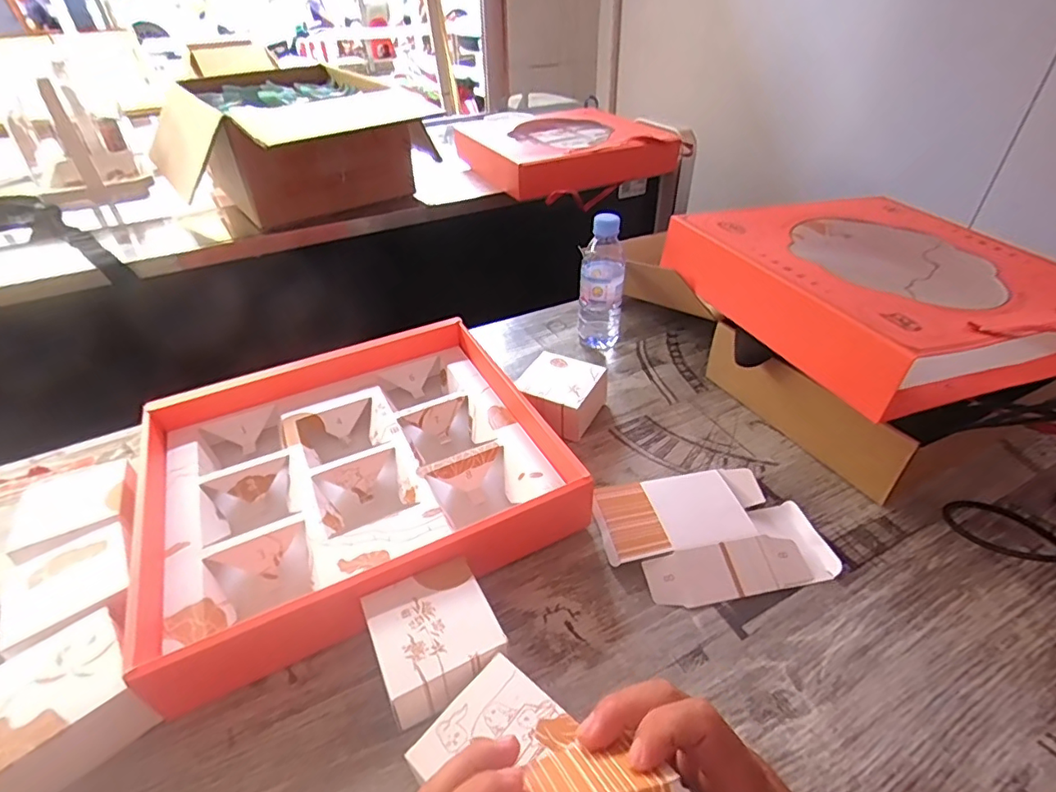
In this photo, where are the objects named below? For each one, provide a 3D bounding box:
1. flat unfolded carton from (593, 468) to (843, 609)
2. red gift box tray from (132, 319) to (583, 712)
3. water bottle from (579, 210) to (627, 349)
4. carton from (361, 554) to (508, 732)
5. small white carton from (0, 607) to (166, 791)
[{"bbox_3d":[0.171,0.126,0.507,0.196,0.022,0.127,-9,40,-7],"label":"flat unfolded carton"},{"bbox_3d":[-0.181,0.071,0.556,0.369,0.065,0.336,-19,42,-18],"label":"red gift box tray"},{"bbox_3d":[0.101,-0.152,0.736,0.060,0.181,0.057,4,40,8],"label":"water bottle"},{"bbox_3d":[-0.070,0.188,0.416,0.085,0.054,0.089,-18,42,-20],"label":"carton"},{"bbox_3d":[-0.333,0.220,0.388,0.099,0.056,0.088,-29,46,-28],"label":"small white carton"}]

